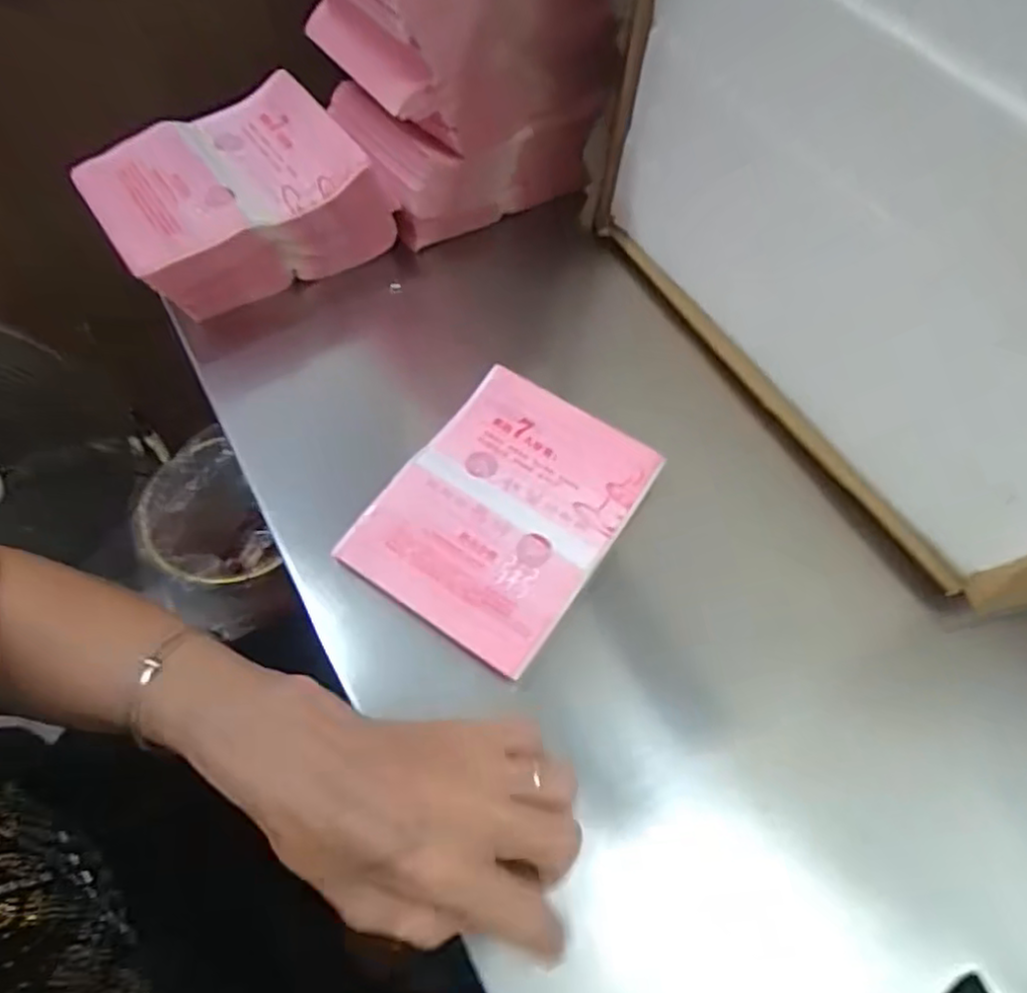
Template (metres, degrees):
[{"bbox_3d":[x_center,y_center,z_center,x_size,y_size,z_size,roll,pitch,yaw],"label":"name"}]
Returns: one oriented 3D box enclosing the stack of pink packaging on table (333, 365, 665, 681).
[{"bbox_3d":[-0.004,0.006,0.409,0.123,0.015,0.160,31,63,15],"label":"stack of pink packaging on table"}]

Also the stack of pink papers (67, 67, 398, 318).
[{"bbox_3d":[-0.186,-0.199,0.483,0.170,0.075,0.130,-31,66,-19],"label":"stack of pink papers"}]

